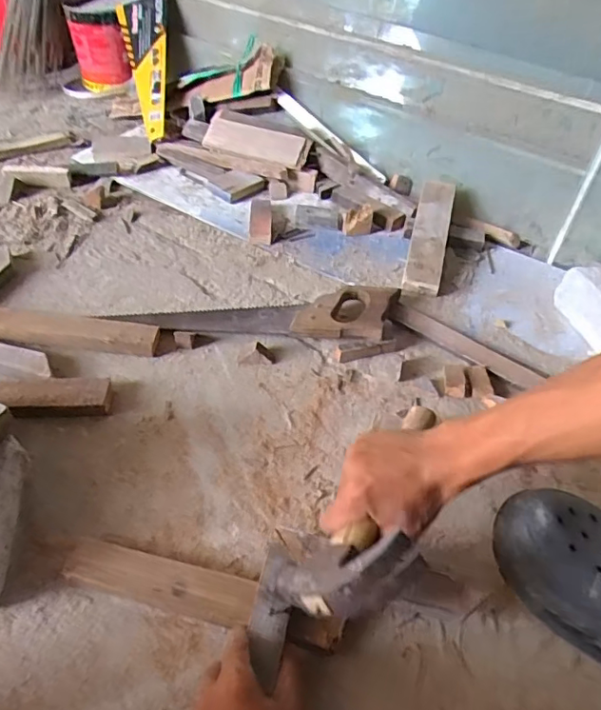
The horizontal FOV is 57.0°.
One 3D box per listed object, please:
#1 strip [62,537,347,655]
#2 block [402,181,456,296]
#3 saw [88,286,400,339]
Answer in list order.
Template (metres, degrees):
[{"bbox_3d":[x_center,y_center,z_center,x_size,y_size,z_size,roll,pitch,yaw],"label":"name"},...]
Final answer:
[{"bbox_3d":[-0.083,0.206,0.477,0.237,0.029,0.040,11,48,5],"label":"strip"},{"bbox_3d":[0.194,-0.182,0.823,0.050,0.022,0.214,13,60,7],"label":"block"},{"bbox_3d":[-0.063,-0.058,0.717,0.385,0.037,0.092,3,48,-3],"label":"saw"}]

